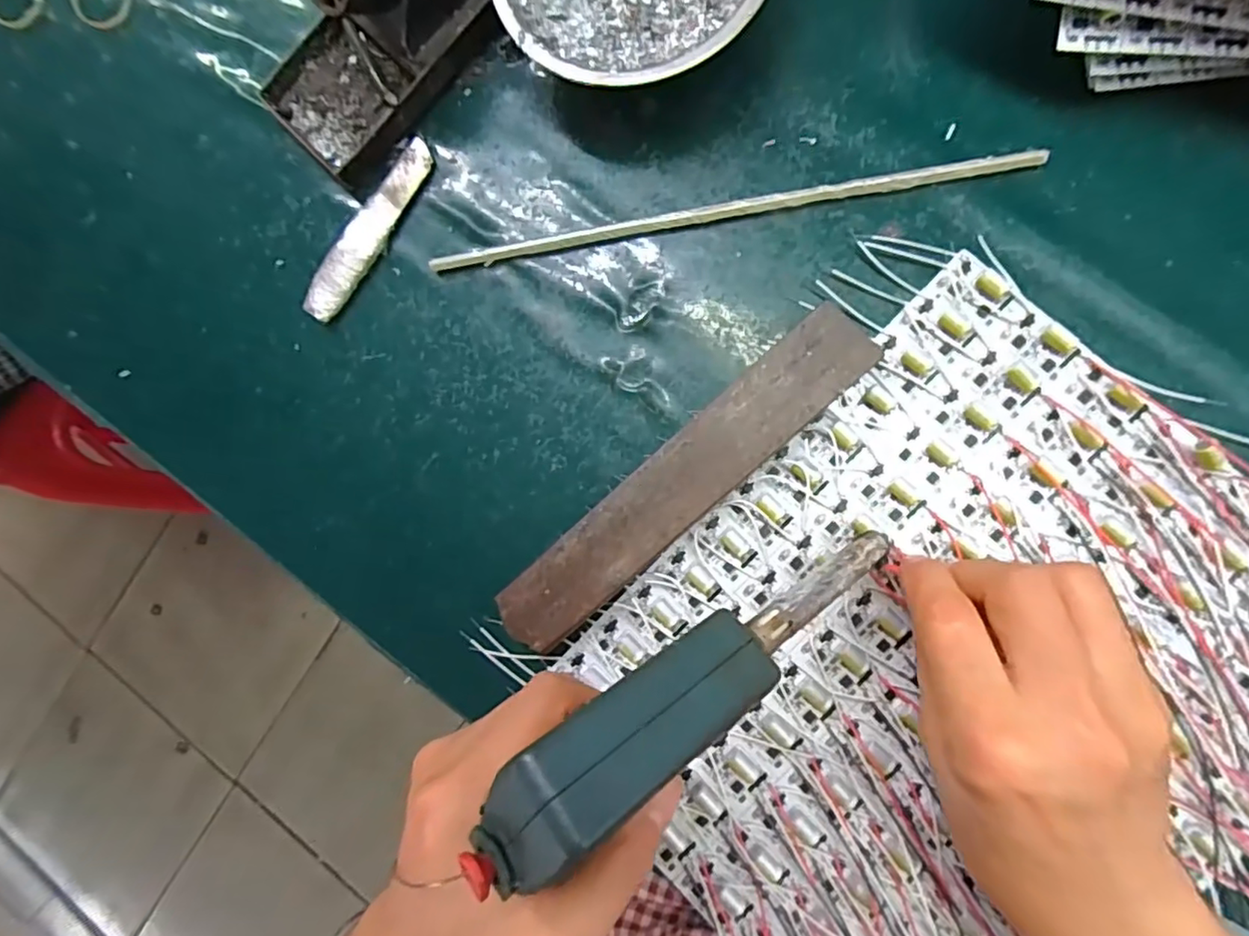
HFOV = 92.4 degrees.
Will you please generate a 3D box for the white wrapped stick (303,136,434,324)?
[{"bbox_3d":[-0.129,-0.120,0.302,0.022,0.006,0.100,33,92,9],"label":"white wrapped stick"}]

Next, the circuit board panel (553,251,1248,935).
[{"bbox_3d":[0.142,0.095,0.251,0.258,0.010,0.279,45,94,8],"label":"circuit board panel"}]

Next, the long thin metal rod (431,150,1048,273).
[{"bbox_3d":[0.042,-0.119,0.277,0.273,0.007,0.012,-7,86,8],"label":"long thin metal rod"}]

